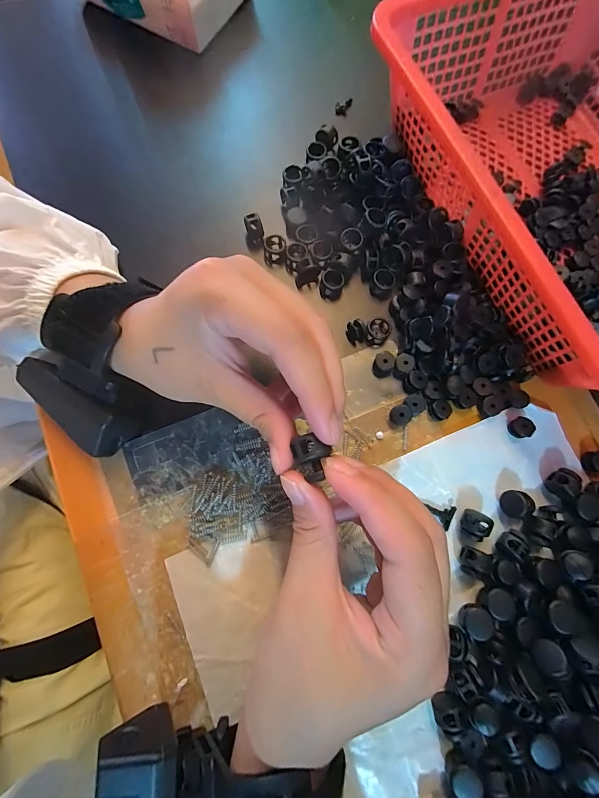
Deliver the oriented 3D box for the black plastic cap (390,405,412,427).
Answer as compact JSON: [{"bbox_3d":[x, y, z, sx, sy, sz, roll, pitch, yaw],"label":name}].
[{"bbox_3d":[0.067,0.011,0.226,0.013,0.011,0.013,0,77,-2],"label":"black plastic cap"}]

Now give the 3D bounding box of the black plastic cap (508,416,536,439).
[{"bbox_3d":[0.148,0.019,0.225,0.013,0.008,0.012,0,77,-2],"label":"black plastic cap"}]

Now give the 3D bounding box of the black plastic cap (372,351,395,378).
[{"bbox_3d":[0.058,-0.024,0.234,0.013,0.012,0.014,0,77,-2],"label":"black plastic cap"}]

